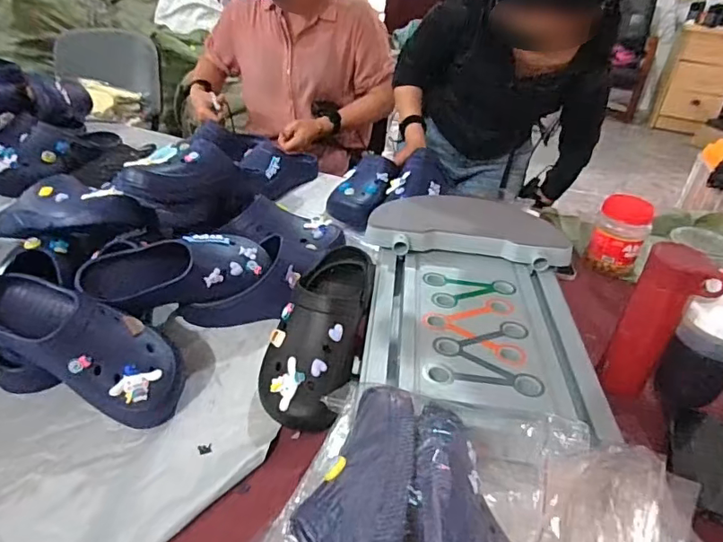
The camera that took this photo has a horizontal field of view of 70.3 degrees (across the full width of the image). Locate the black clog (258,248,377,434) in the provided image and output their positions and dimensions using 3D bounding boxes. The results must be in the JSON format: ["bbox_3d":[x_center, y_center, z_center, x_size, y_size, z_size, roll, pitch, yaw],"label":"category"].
[{"bbox_3d":[-0.055,0.062,0.691,0.116,0.086,0.294,11,47,7],"label":"black clog"}]

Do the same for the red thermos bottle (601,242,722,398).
[{"bbox_3d":[0.375,0.071,0.655,0.083,0.203,0.055,26,39,26],"label":"red thermos bottle"}]

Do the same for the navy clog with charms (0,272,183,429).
[{"bbox_3d":[-0.342,0.096,0.625,0.260,0.114,0.105,18,36,17],"label":"navy clog with charms"}]

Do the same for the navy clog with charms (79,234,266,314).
[{"bbox_3d":[-0.258,-0.003,0.731,0.255,0.074,0.110,-11,38,-22],"label":"navy clog with charms"}]

